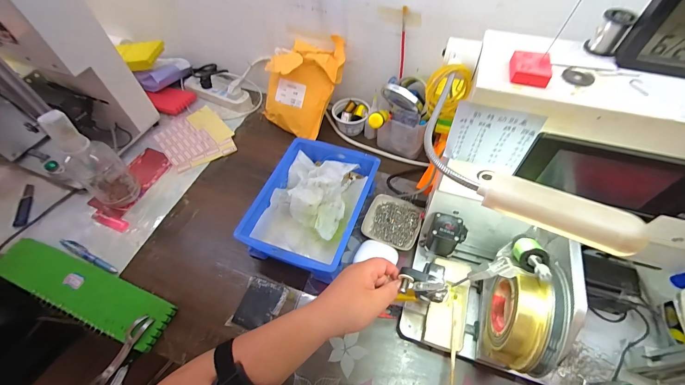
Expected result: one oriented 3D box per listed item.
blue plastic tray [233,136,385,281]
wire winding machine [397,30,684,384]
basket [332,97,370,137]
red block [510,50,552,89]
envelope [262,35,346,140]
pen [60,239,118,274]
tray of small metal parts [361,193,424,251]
[{"bbox_3d":[-0.052,0.025,0.570,0.175,0.081,0.243,17,57,14],"label":"blue plastic tray"},{"bbox_3d":[0.270,0.064,0.344,0.341,0.338,0.240,12,56,10],"label":"wire winding machine"},{"bbox_3d":[0.017,-0.175,0.716,0.080,0.052,0.069,-1,55,2],"label":"basket"},{"bbox_3d":[0.160,-0.107,0.266,0.031,0.012,0.032,16,57,13],"label":"red block"},{"bbox_3d":[-0.091,-0.237,0.677,0.153,0.217,0.049,26,25,5],"label":"envelope"},{"bbox_3d":[-0.462,0.115,0.565,0.140,0.017,0.017,20,58,16],"label":"pen"},{"bbox_3d":[0.092,0.055,0.571,0.097,0.020,0.096,19,58,15],"label":"tray of small metal parts"}]

